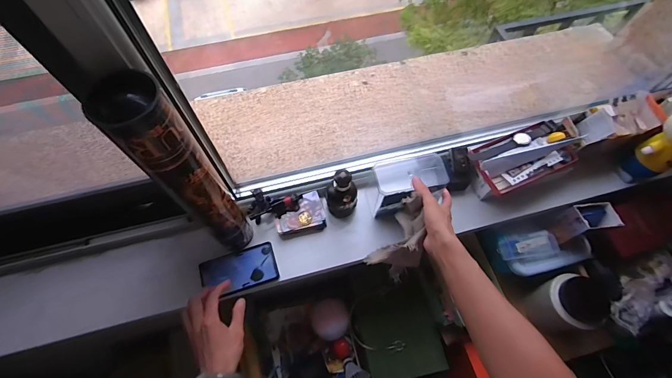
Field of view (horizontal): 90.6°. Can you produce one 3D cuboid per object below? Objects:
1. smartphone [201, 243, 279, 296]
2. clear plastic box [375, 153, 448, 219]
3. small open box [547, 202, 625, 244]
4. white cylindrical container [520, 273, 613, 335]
[{"bbox_3d":[-0.178,0.151,0.614,0.135,0.010,0.072,-17,68,-13],"label":"smartphone"},{"bbox_3d":[0.136,-0.004,0.630,0.129,0.093,0.075,-8,59,-3],"label":"clear plastic box"},{"bbox_3d":[0.500,0.072,0.679,0.073,0.106,0.058,-11,65,-6],"label":"small open box"},{"bbox_3d":[0.486,0.244,0.700,0.104,0.124,0.105,0,65,-1],"label":"white cylindrical container"}]

